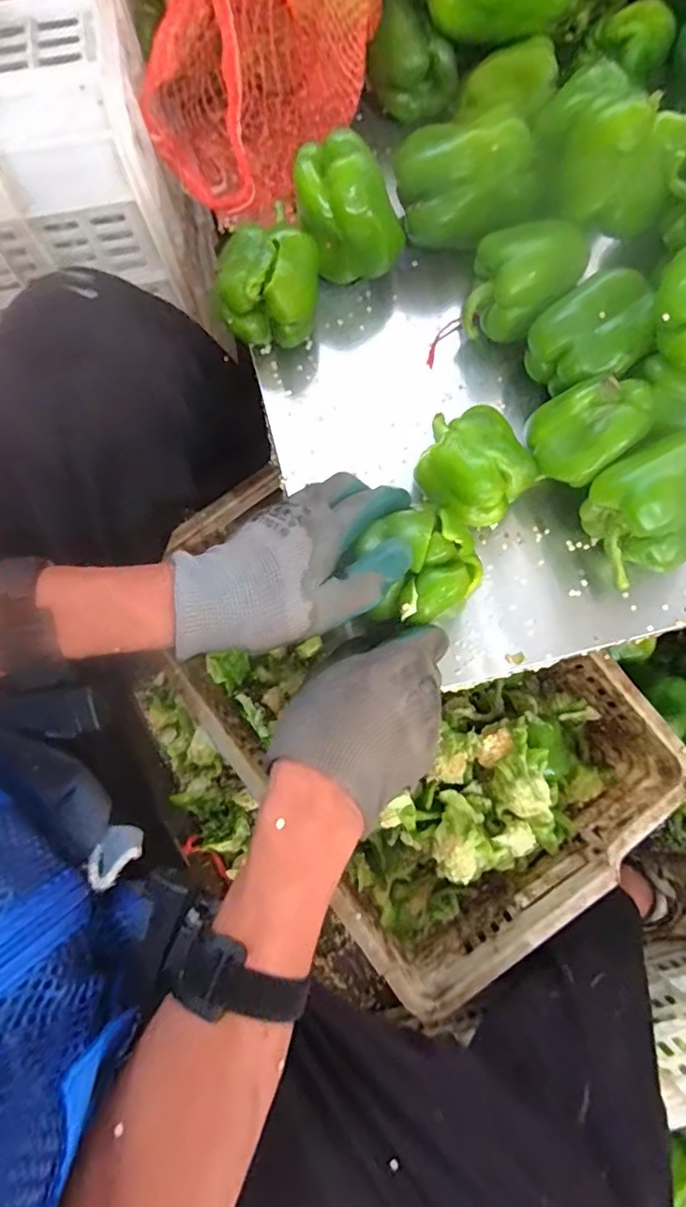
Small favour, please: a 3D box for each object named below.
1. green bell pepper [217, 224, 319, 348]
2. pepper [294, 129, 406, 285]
[{"bbox_3d":[-0.056,-0.251,0.463,0.071,0.057,0.065,0,79,1],"label":"green bell pepper"},{"bbox_3d":[0.006,-0.314,0.464,0.080,0.081,0.060,-1,79,1],"label":"pepper"}]

